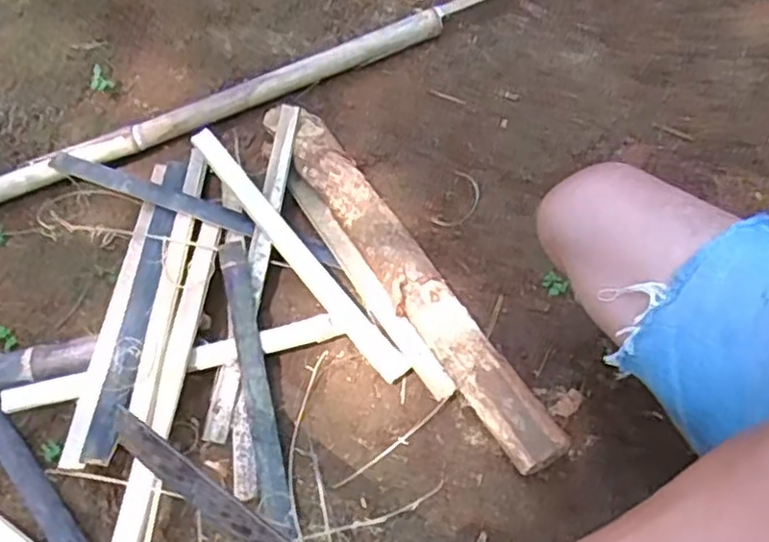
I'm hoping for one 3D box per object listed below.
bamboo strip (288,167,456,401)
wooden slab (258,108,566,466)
[{"bbox_3d":[-0.027,0.005,0.872,0.028,0.021,0.361,-31,65,-11],"label":"bamboo strip"},{"bbox_3d":[0.020,-0.013,0.864,0.078,0.054,0.586,-33,64,-7],"label":"wooden slab"}]

